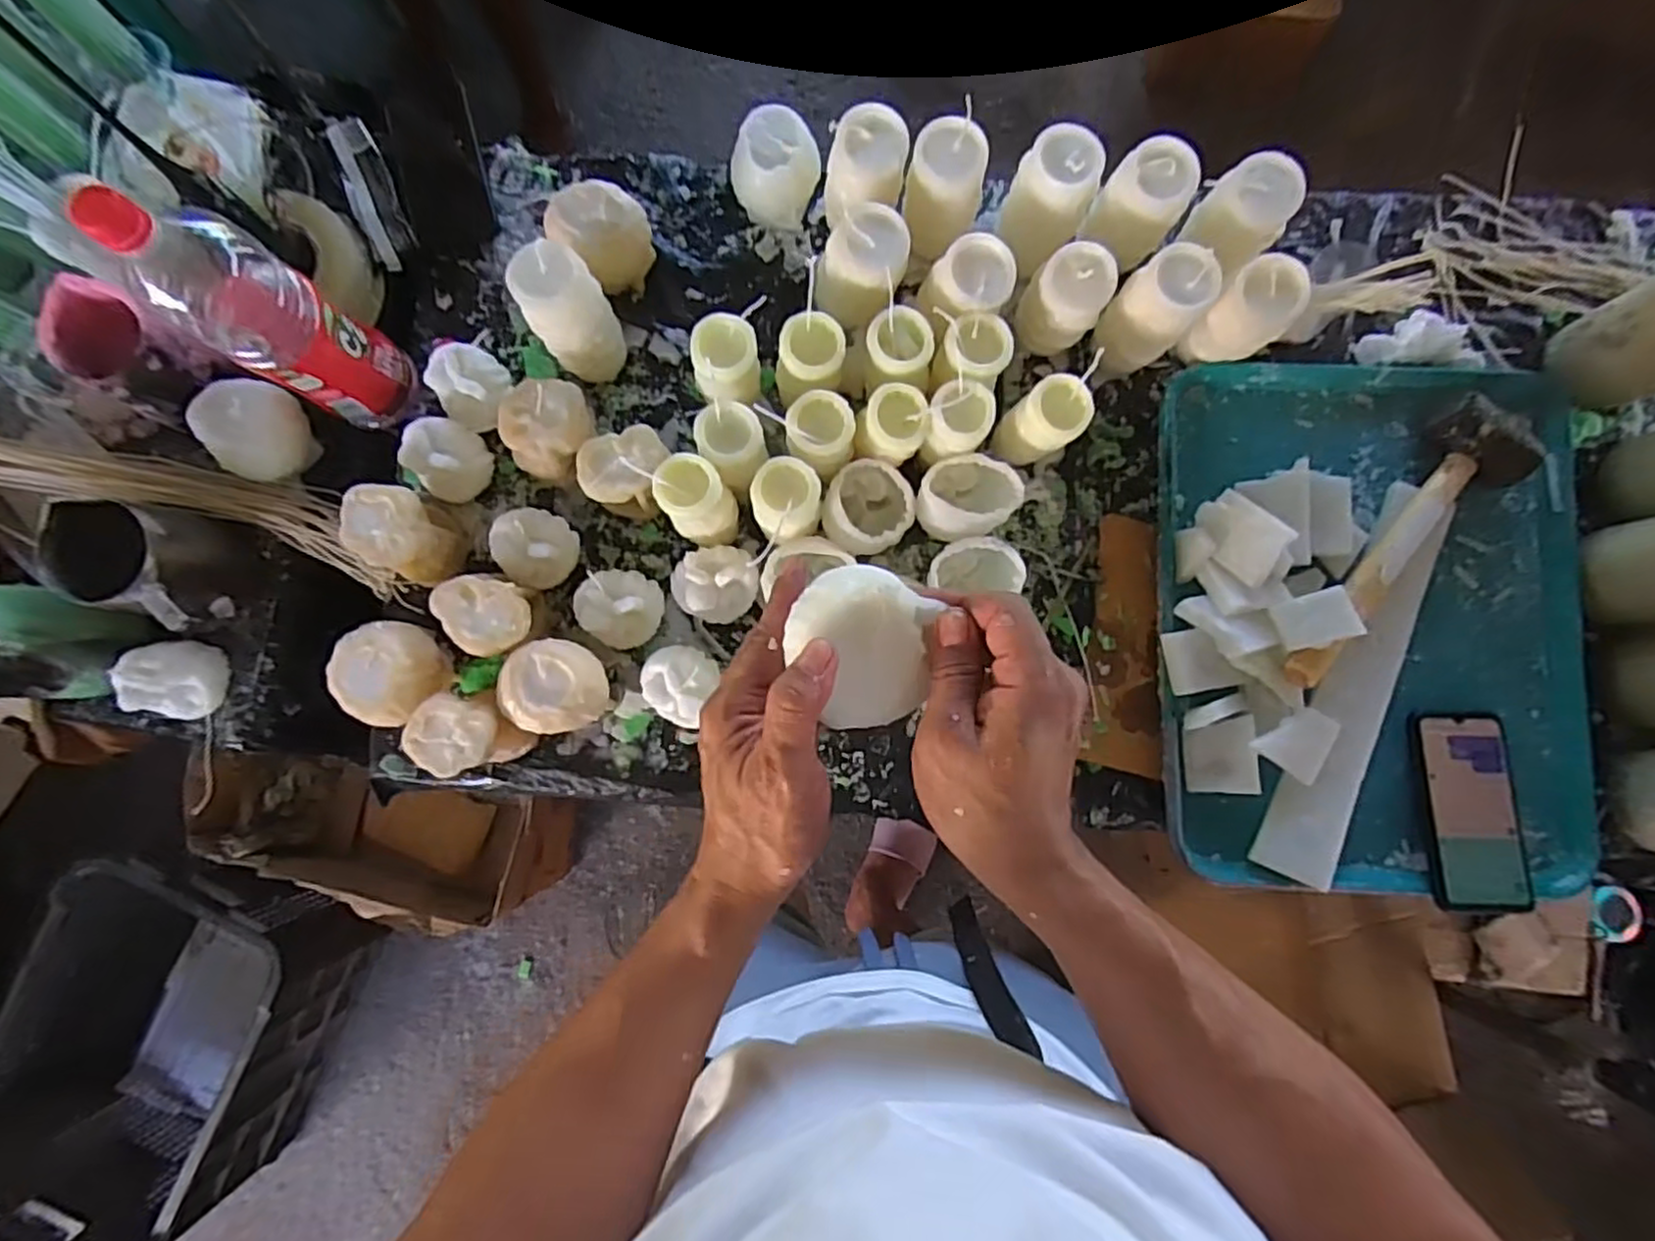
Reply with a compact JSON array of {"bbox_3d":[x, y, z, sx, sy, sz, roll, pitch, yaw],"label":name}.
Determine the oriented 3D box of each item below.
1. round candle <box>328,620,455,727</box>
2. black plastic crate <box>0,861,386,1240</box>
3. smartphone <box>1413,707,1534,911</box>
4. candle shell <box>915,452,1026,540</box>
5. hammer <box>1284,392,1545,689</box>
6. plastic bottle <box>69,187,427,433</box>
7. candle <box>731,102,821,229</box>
[{"bbox_3d":[-0.358,0.044,0.597,0.071,0.068,0.085,-21,85,-1],"label":"round candle"},{"bbox_3d":[-1.024,0.666,1.173,0.360,0.318,0.630,24,85,3],"label":"black plastic crate"},{"bbox_3d":[0.531,0.156,0.599,0.075,0.013,0.156,1,76,4],"label":"smartphone"},{"bbox_3d":[0.116,-0.101,0.615,0.082,0.060,0.064,-29,85,-2],"label":"candle shell"},{"bbox_3d":[0.483,-0.051,0.611,0.078,0.050,0.289,37,86,4],"label":"hammer"},{"bbox_3d":[-0.415,-0.225,0.537,0.086,0.241,0.076,32,86,3],"label":"plastic bottle"},{"bbox_3d":[-0.048,-0.396,0.648,0.068,0.072,0.078,34,86,3],"label":"candle"}]

